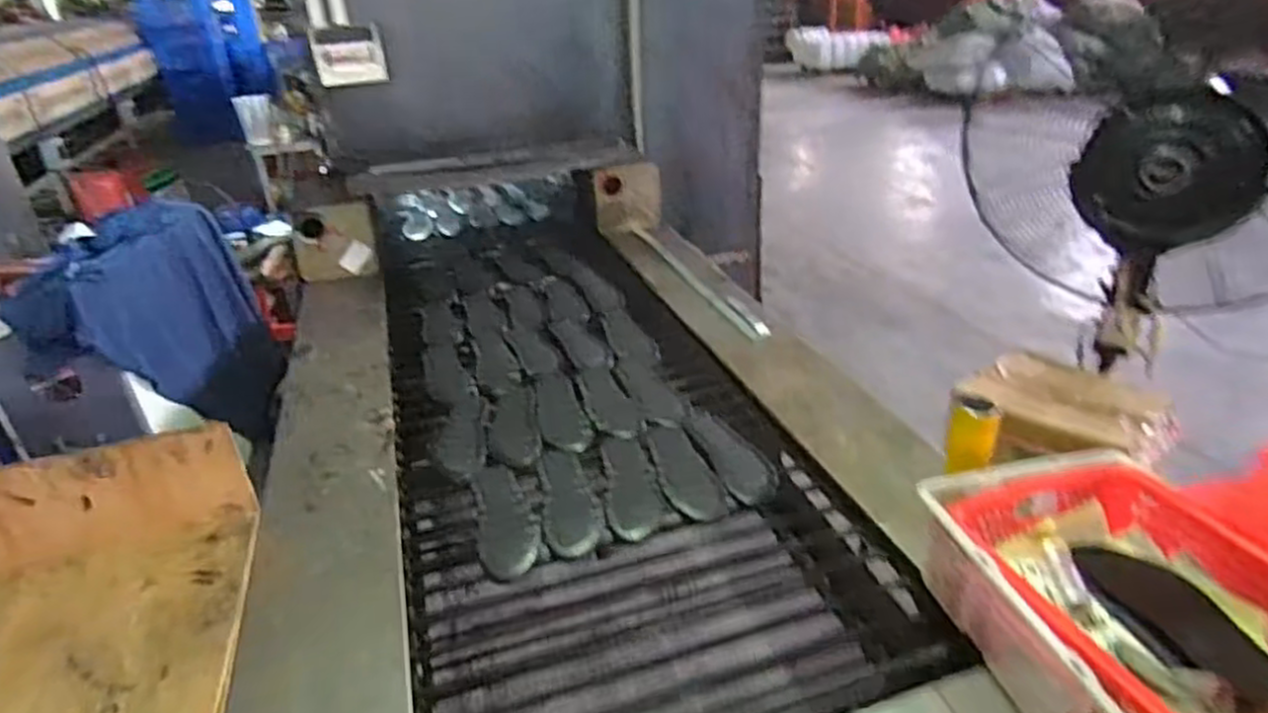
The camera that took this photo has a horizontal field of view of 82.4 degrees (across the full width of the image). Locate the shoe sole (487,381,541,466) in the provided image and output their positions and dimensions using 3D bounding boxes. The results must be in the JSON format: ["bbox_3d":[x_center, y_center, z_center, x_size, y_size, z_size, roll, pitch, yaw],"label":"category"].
[{"bbox_3d":[-0.260,0.137,1.551,0.099,0.015,0.314,-7,30,-10],"label":"shoe sole"}]

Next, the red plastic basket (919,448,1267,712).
[{"bbox_3d":[0.620,0.336,0.908,0.343,0.187,0.468,-9,30,-14],"label":"red plastic basket"}]

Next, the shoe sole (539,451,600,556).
[{"bbox_3d":[-0.120,0.262,1.330,0.092,0.029,0.250,-6,30,-9],"label":"shoe sole"}]

